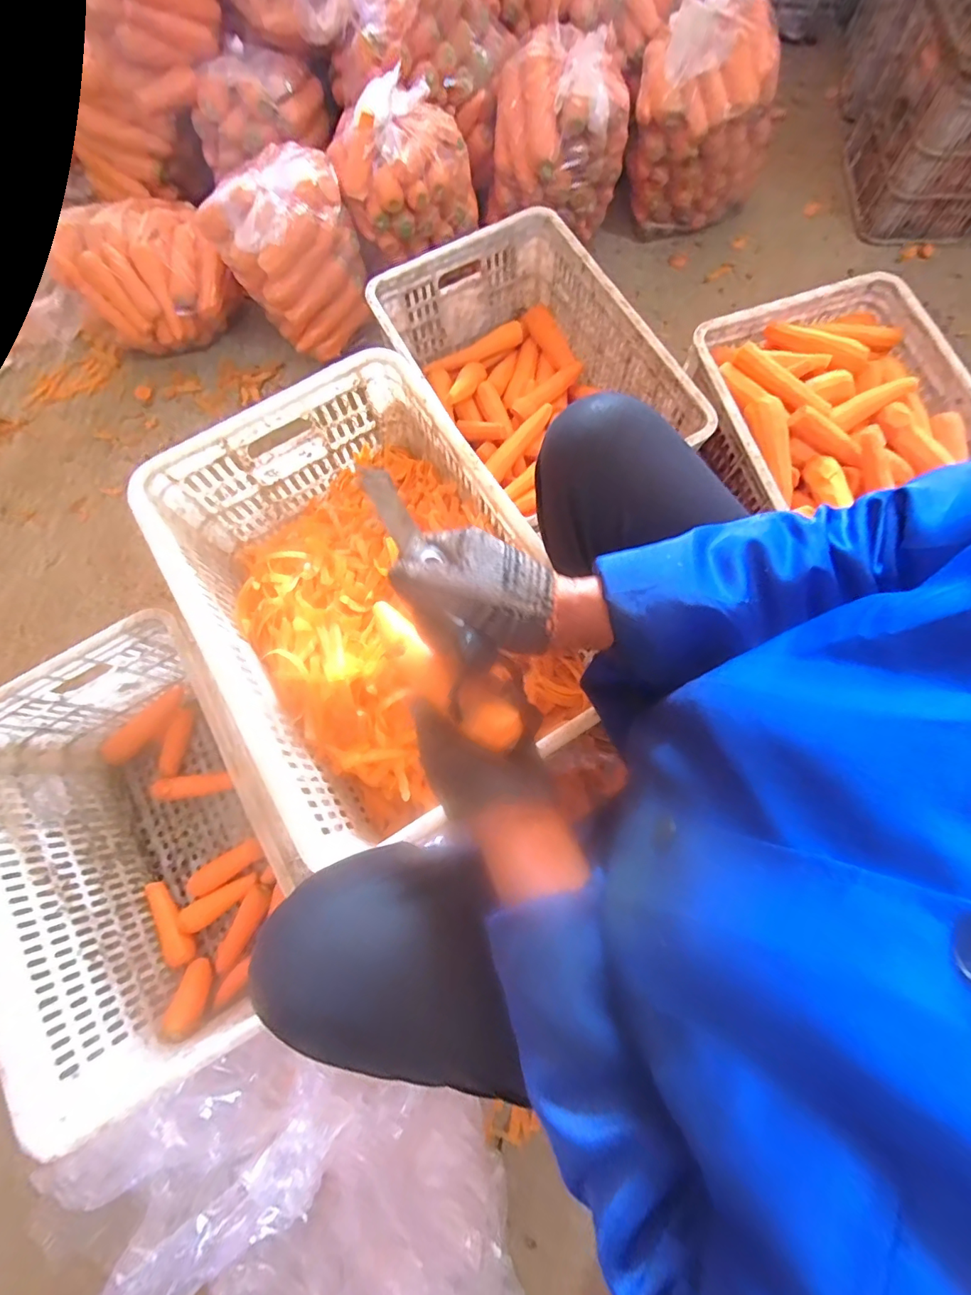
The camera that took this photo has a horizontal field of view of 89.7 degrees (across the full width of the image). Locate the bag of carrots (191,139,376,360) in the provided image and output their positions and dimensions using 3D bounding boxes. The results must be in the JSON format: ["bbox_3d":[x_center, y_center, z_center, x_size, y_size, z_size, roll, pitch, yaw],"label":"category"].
[{"bbox_3d":[-0.379,-0.770,0.971,0.247,0.273,0.174,-26,77,-4],"label":"bag of carrots"}]

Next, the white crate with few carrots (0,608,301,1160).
[{"bbox_3d":[-0.440,0.266,0.709,0.354,0.283,0.514,-32,77,-6],"label":"white crate with few carrots"}]

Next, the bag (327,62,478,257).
[{"bbox_3d":[-0.147,-0.899,0.923,0.254,0.171,0.189,-16,76,-2],"label":"bag"}]

